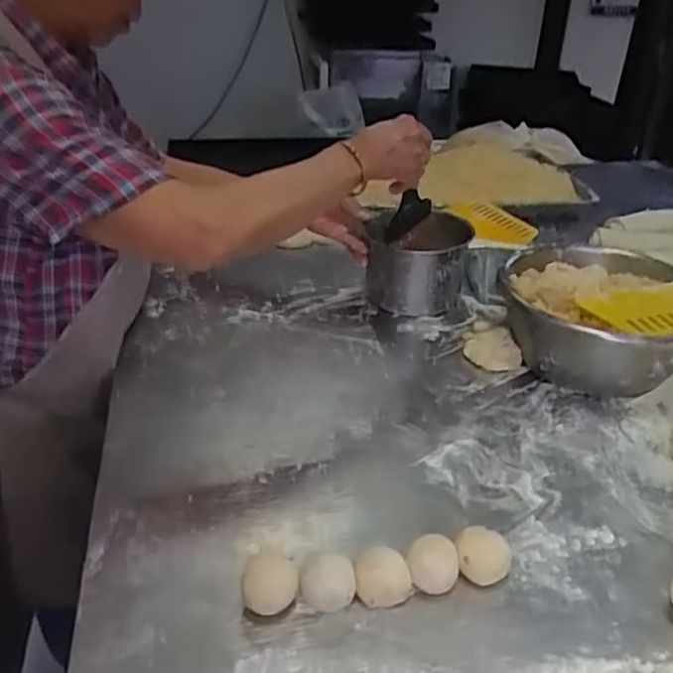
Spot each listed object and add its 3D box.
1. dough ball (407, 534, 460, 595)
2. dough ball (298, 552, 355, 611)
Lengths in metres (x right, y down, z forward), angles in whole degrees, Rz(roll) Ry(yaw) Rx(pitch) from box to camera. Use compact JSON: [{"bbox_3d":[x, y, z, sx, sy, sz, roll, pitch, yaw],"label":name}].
[{"bbox_3d":[0.078,0.187,0.540,0.040,0.042,0.033,12,32,15],"label":"dough ball"},{"bbox_3d":[-0.008,0.195,0.528,0.042,0.034,0.034,1,31,-3],"label":"dough ball"}]

